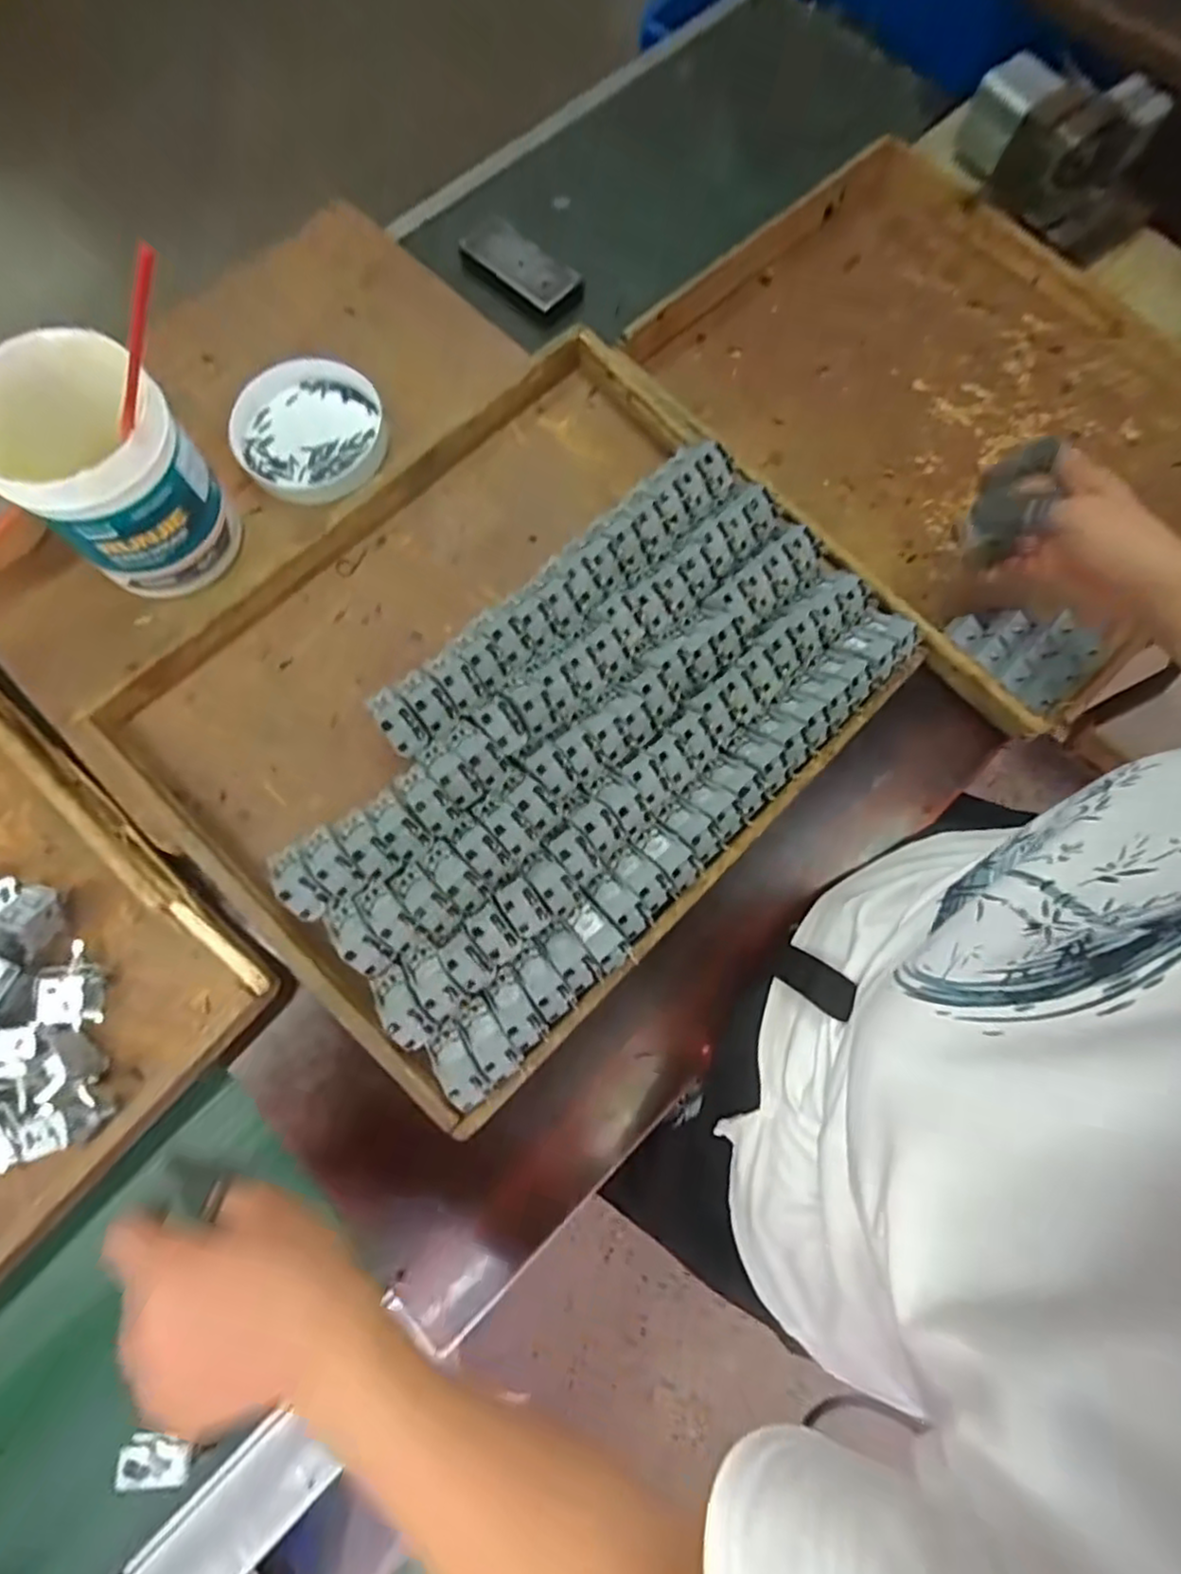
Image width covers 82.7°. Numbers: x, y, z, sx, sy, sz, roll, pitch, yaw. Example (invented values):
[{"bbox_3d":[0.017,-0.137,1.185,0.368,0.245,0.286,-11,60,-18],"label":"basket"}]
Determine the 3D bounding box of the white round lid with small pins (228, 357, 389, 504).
[{"bbox_3d":[-0.237,-0.302,0.568,0.124,0.028,0.123,0,75,-1],"label":"white round lid with small pins"}]

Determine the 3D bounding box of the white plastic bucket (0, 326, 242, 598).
[{"bbox_3d":[-0.333,-0.218,0.477,0.108,0.139,0.106,0,75,-1],"label":"white plastic bucket"}]

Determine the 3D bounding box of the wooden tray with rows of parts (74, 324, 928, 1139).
[{"bbox_3d":[-0.044,-0.086,0.491,0.392,0.039,0.511,43,79,11],"label":"wooden tray with rows of parts"}]

